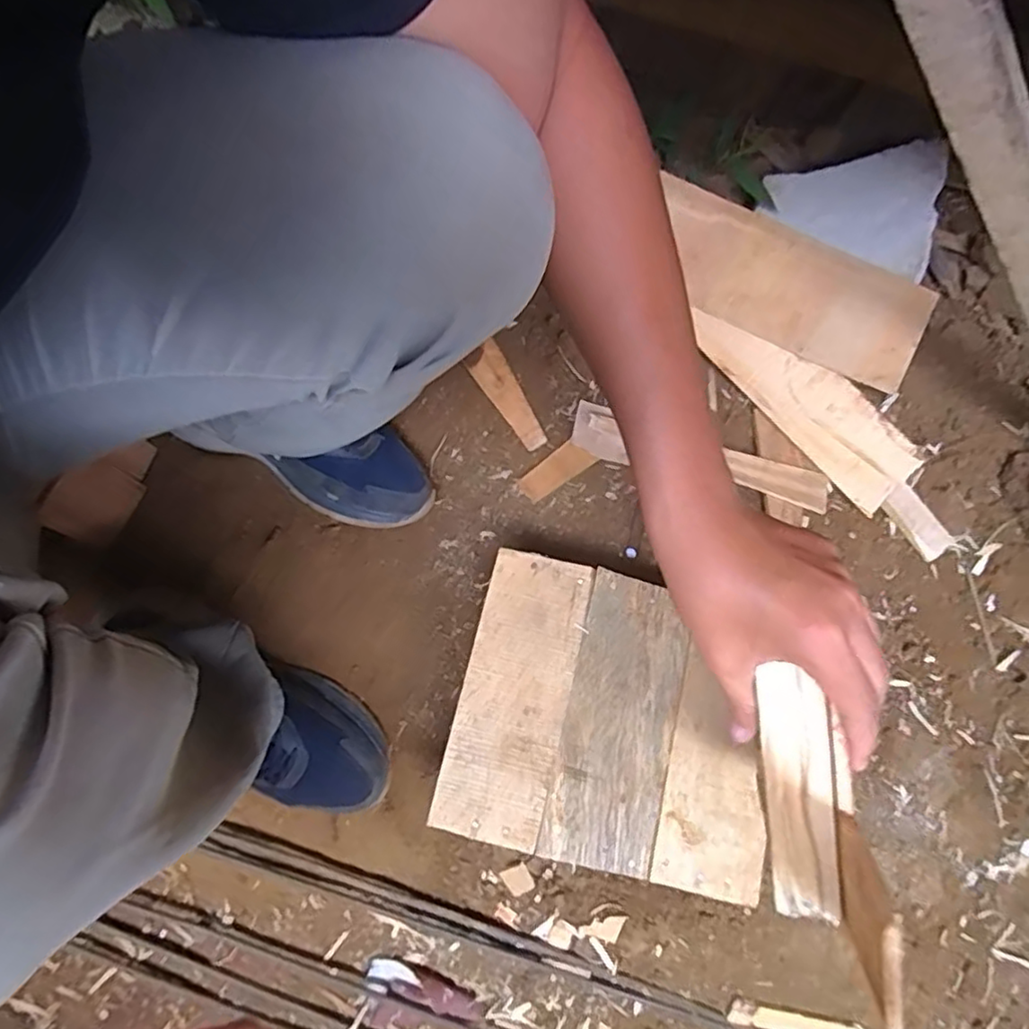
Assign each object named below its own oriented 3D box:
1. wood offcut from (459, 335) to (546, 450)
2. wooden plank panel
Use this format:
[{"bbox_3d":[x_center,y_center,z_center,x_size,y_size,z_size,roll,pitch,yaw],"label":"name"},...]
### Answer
[{"bbox_3d":[-0.006,-0.133,0.727,0.042,0.007,0.129,-38,89,19],"label":"wood offcut"},{"bbox_3d":[0.084,0.170,0.545,0.261,0.019,0.232,14,80,1],"label":"wooden plank panel"}]

